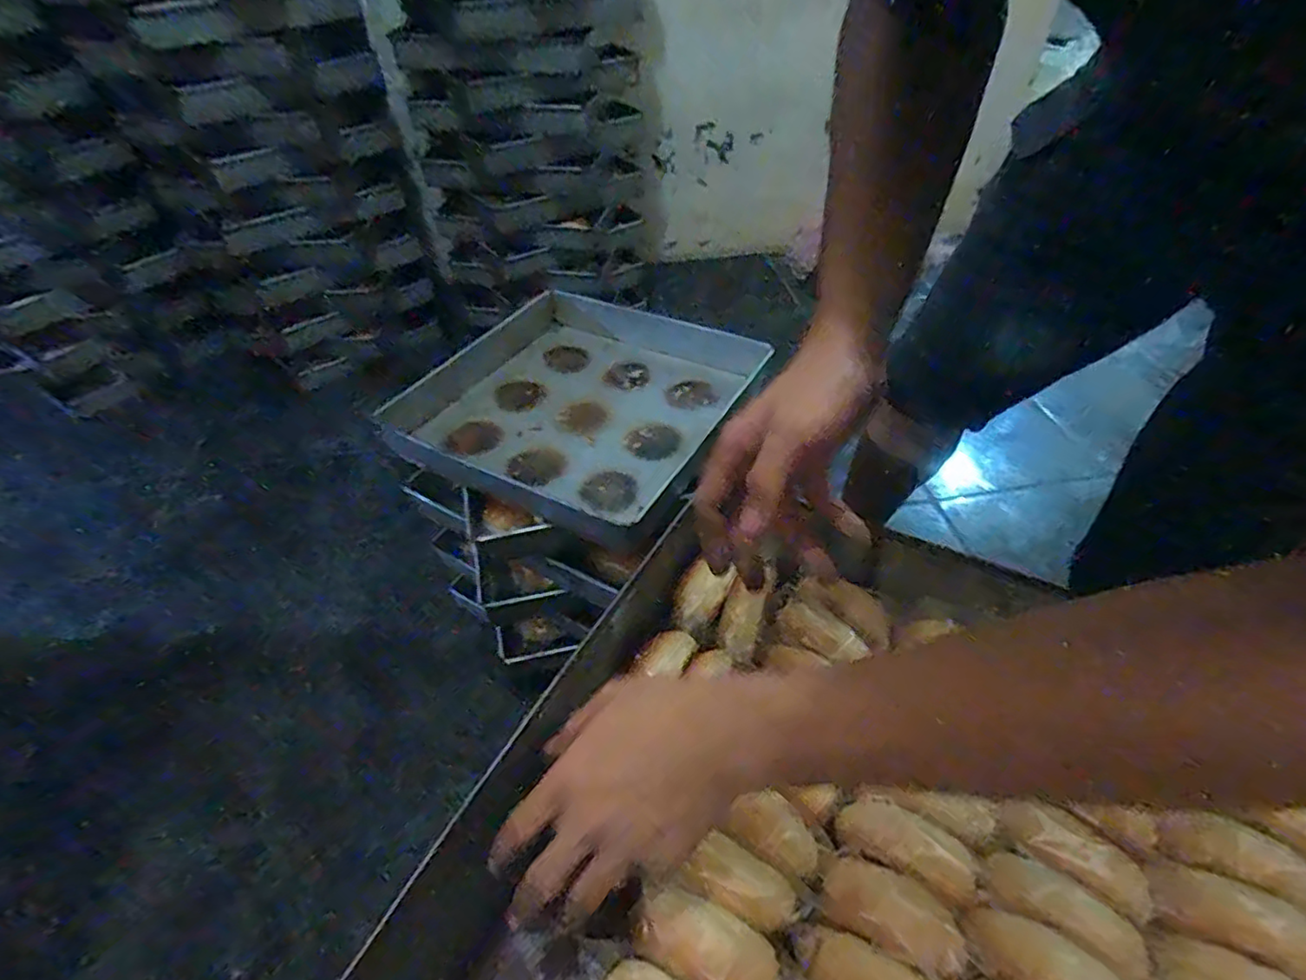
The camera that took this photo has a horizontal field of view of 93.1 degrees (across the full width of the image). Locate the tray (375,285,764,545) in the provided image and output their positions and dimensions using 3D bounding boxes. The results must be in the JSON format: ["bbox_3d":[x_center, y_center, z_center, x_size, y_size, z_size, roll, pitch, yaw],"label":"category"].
[{"bbox_3d":[-0.092,-0.159,0.941,0.392,0.072,0.486,20,49,21],"label":"tray"}]

